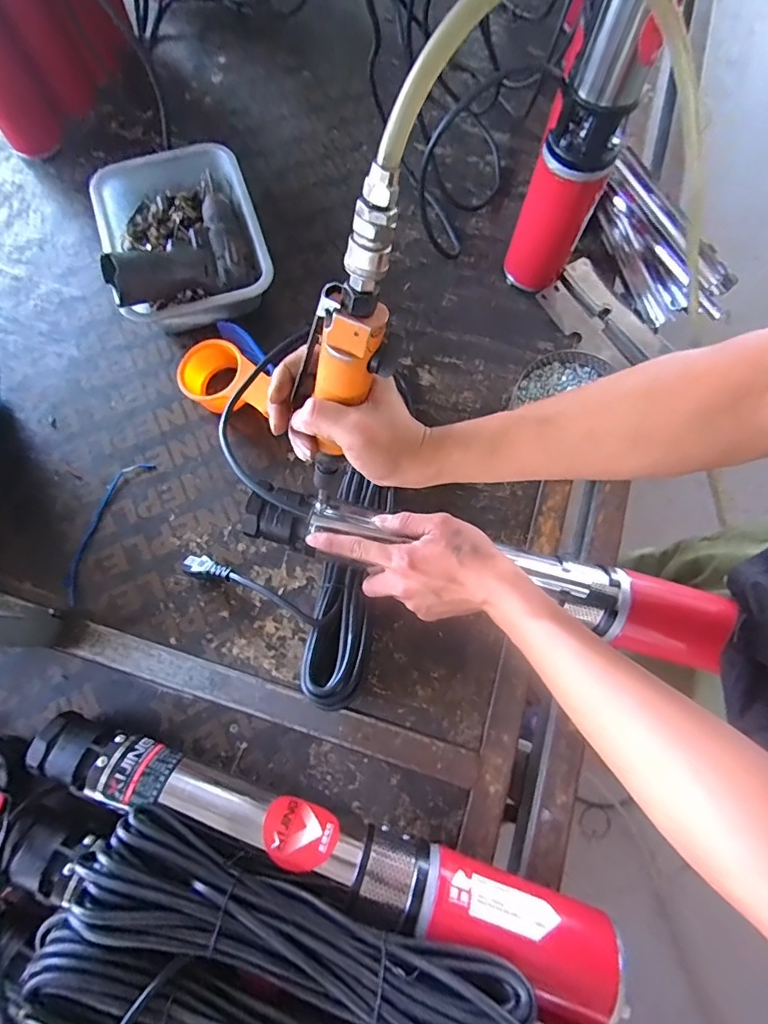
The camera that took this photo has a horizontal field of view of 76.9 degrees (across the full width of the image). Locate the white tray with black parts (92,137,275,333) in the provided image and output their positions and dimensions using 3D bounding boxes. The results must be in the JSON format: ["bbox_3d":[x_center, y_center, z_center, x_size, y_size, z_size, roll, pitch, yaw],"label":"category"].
[{"bbox_3d":[-0.250,-0.350,0.606,0.181,0.102,0.241,-19,74,-7],"label":"white tray with black parts"}]

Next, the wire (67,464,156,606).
[{"bbox_3d":[-0.317,0.016,0.544,0.037,0.004,0.171,22,73,6],"label":"wire"}]

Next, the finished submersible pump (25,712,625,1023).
[{"bbox_3d":[-0.061,0.288,0.422,0.526,0.073,0.070,20,74,5],"label":"finished submersible pump"}]

